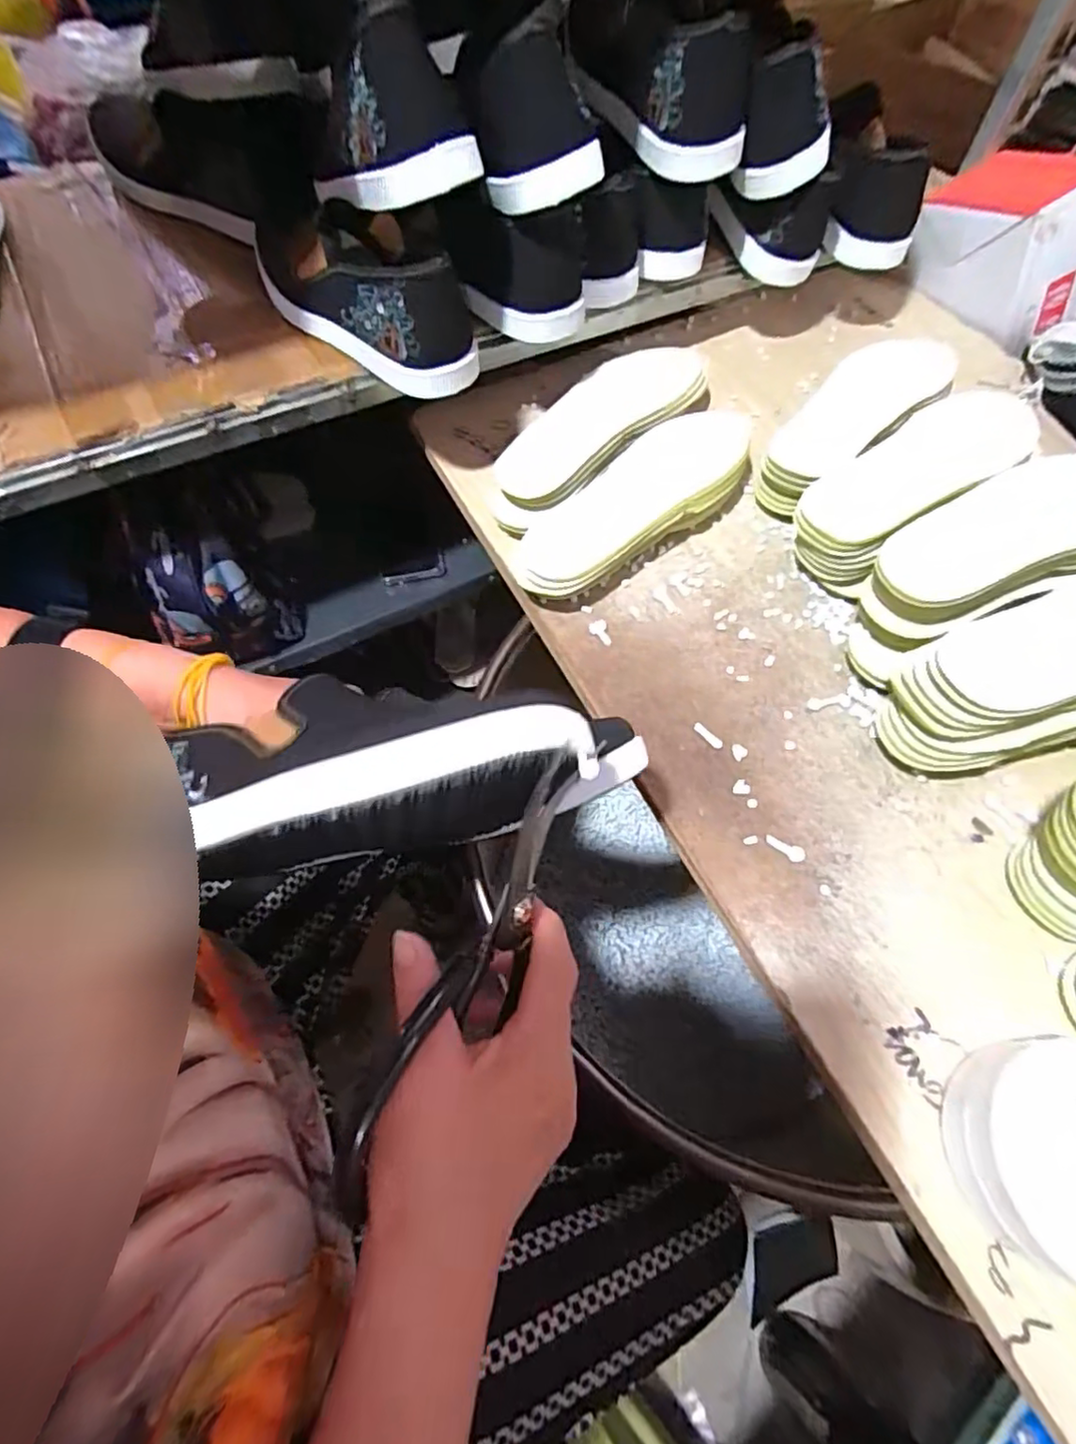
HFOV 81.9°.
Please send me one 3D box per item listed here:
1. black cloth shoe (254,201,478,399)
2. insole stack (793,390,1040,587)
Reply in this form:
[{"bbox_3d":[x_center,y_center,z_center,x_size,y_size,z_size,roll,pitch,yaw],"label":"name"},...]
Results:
[{"bbox_3d":[-0.130,-0.356,0.500,0.212,0.086,0.097,37,67,17],"label":"black cloth shoe"},{"bbox_3d":[0.313,-0.195,0.521,0.248,0.068,0.087,-33,67,-18],"label":"insole stack"}]

